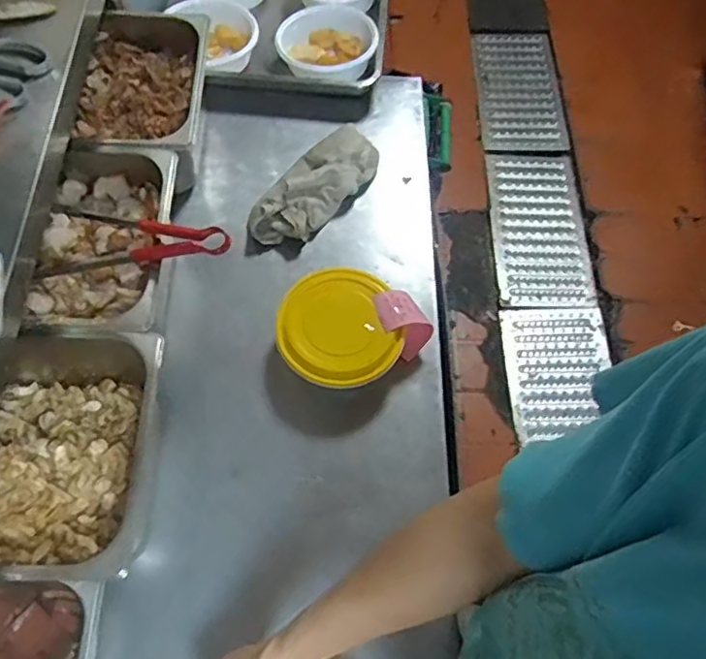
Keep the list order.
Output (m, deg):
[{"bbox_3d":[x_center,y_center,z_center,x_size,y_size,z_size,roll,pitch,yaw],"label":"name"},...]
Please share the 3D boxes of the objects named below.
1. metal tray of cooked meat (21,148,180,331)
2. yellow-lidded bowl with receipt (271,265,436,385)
[{"bbox_3d":[-0.317,-0.100,0.806,0.170,0.108,0.269,0,65,-1],"label":"metal tray of cooked meat"},{"bbox_3d":[-0.010,-0.001,0.839,0.179,0.065,0.163,0,65,-1],"label":"yellow-lidded bowl with receipt"}]

